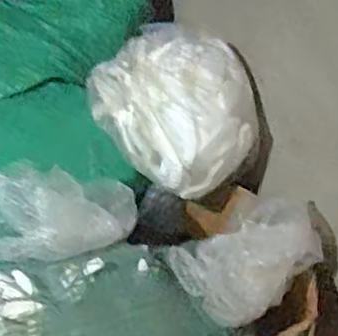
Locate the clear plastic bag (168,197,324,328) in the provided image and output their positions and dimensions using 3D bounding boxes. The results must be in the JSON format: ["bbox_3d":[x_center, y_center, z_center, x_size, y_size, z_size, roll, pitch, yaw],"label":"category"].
[{"bbox_3d":[0.142,0.151,1.155,0.241,0.132,0.206,-20,42,-33],"label":"clear plastic bag"}]

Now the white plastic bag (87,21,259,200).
[{"bbox_3d":[0.008,-0.135,1.373,0.368,0.263,0.239,24,38,24],"label":"white plastic bag"}]

